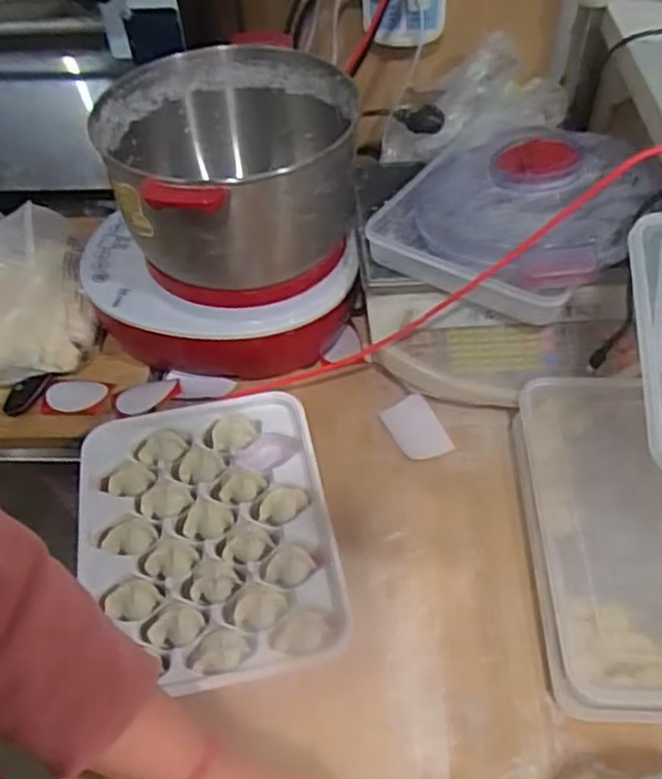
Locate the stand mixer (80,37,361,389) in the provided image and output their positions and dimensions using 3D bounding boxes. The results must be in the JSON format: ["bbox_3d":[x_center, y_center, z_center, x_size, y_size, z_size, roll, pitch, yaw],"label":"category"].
[{"bbox_3d":[-0.116,-0.176,0.765,0.302,0.249,0.261,-23,52,-15],"label":"stand mixer"}]

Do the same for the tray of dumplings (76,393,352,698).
[{"bbox_3d":[-0.115,0.135,0.664,0.221,0.040,0.282,-11,50,-6],"label":"tray of dumplings"}]

